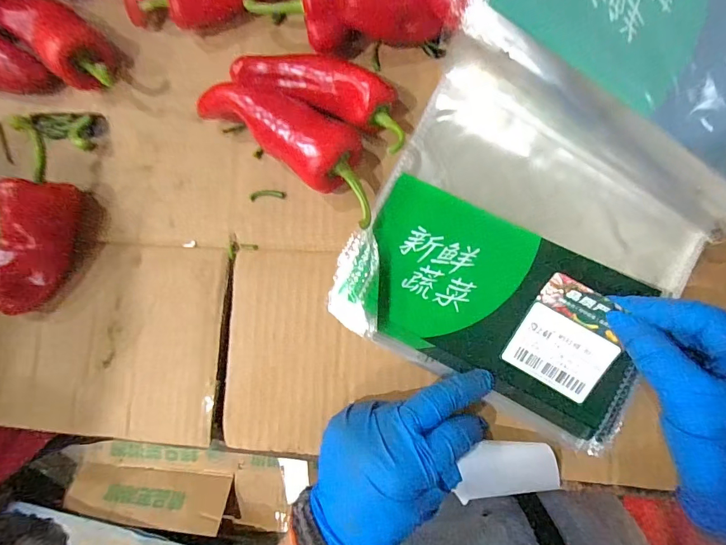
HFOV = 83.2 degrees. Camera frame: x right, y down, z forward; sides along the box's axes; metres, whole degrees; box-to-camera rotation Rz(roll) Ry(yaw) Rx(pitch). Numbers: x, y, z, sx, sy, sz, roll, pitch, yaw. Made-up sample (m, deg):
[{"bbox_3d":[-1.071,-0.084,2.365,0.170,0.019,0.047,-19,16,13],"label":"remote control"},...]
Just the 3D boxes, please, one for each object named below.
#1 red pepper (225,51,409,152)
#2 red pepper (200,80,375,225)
[{"bbox_3d":[-0.027,-0.130,0.291,0.131,0.033,0.044,25,90,8],"label":"red pepper"},{"bbox_3d":[-0.041,-0.091,0.286,0.132,0.044,0.047,34,91,8],"label":"red pepper"}]

